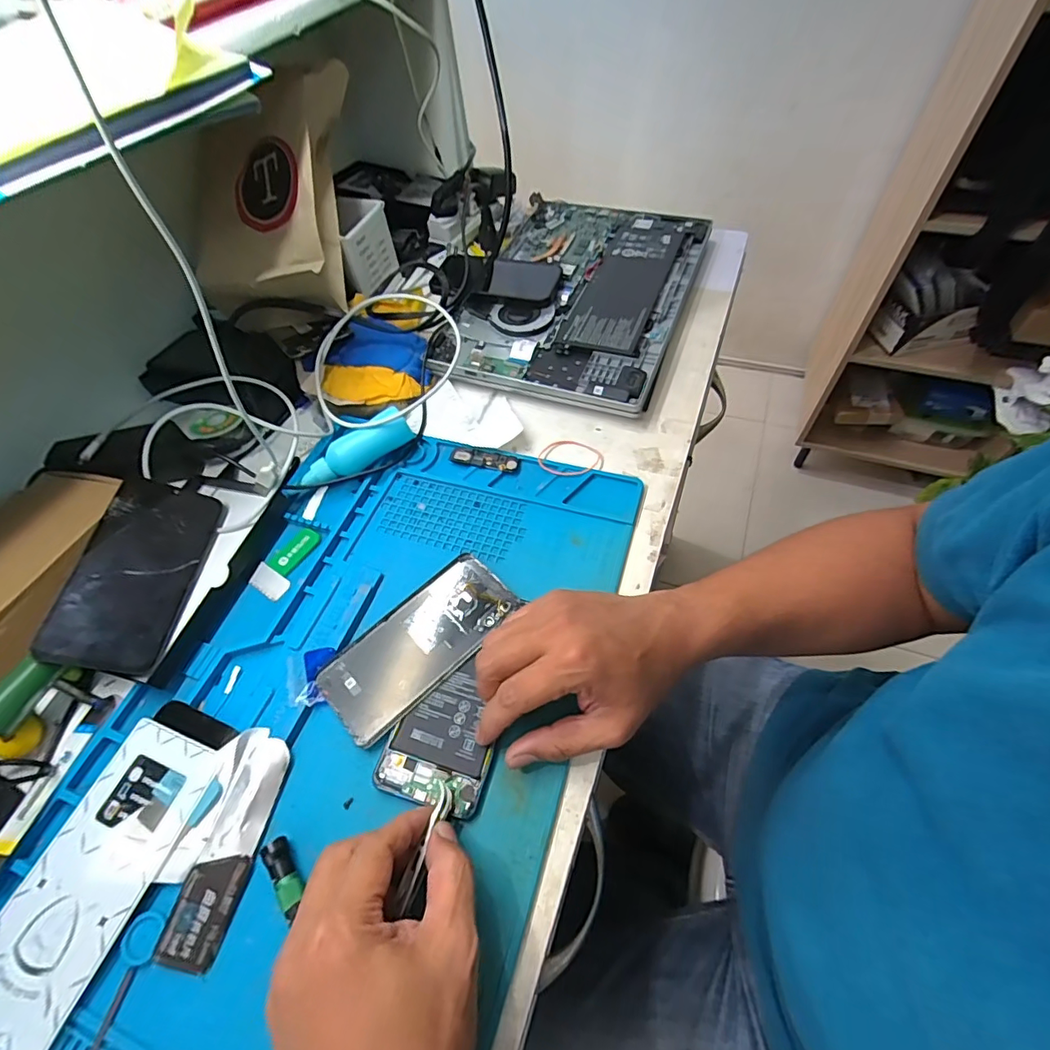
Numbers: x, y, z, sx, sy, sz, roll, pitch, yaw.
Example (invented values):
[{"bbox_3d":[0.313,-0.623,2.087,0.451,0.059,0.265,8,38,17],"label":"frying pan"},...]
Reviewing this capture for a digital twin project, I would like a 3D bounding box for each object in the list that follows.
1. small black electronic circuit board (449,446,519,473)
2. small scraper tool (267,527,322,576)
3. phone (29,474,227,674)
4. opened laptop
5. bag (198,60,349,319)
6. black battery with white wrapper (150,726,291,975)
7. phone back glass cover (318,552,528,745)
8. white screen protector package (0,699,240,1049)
[{"bbox_3d":[-0.038,-0.062,0.474,0.066,0.006,0.018,11,58,12],"label":"small black electronic circuit board"},{"bbox_3d":[-0.200,0.022,0.436,0.028,0.004,0.044,30,64,23],"label":"small scraper tool"},{"bbox_3d":[-0.305,0.034,0.396,0.074,0.006,0.157,21,51,-26],"label":"phone"},{"bbox_3d":[0.063,-0.280,0.597,0.246,0.033,0.365,16,59,15],"label":"opened laptop"},{"bbox_3d":[-0.274,-0.352,0.539,0.161,0.079,0.249,1,89,13],"label":"bag"},{"bbox_3d":[-0.189,0.193,0.311,0.050,0.011,0.121,8,57,11],"label":"black battery with white wrapper"},{"bbox_3d":[-0.077,0.087,0.376,0.148,0.009,0.067,-39,61,-20],"label":"phone back glass cover"},{"bbox_3d":[-0.258,0.203,0.311,0.074,0.012,0.174,15,59,15],"label":"white screen protector package"}]

